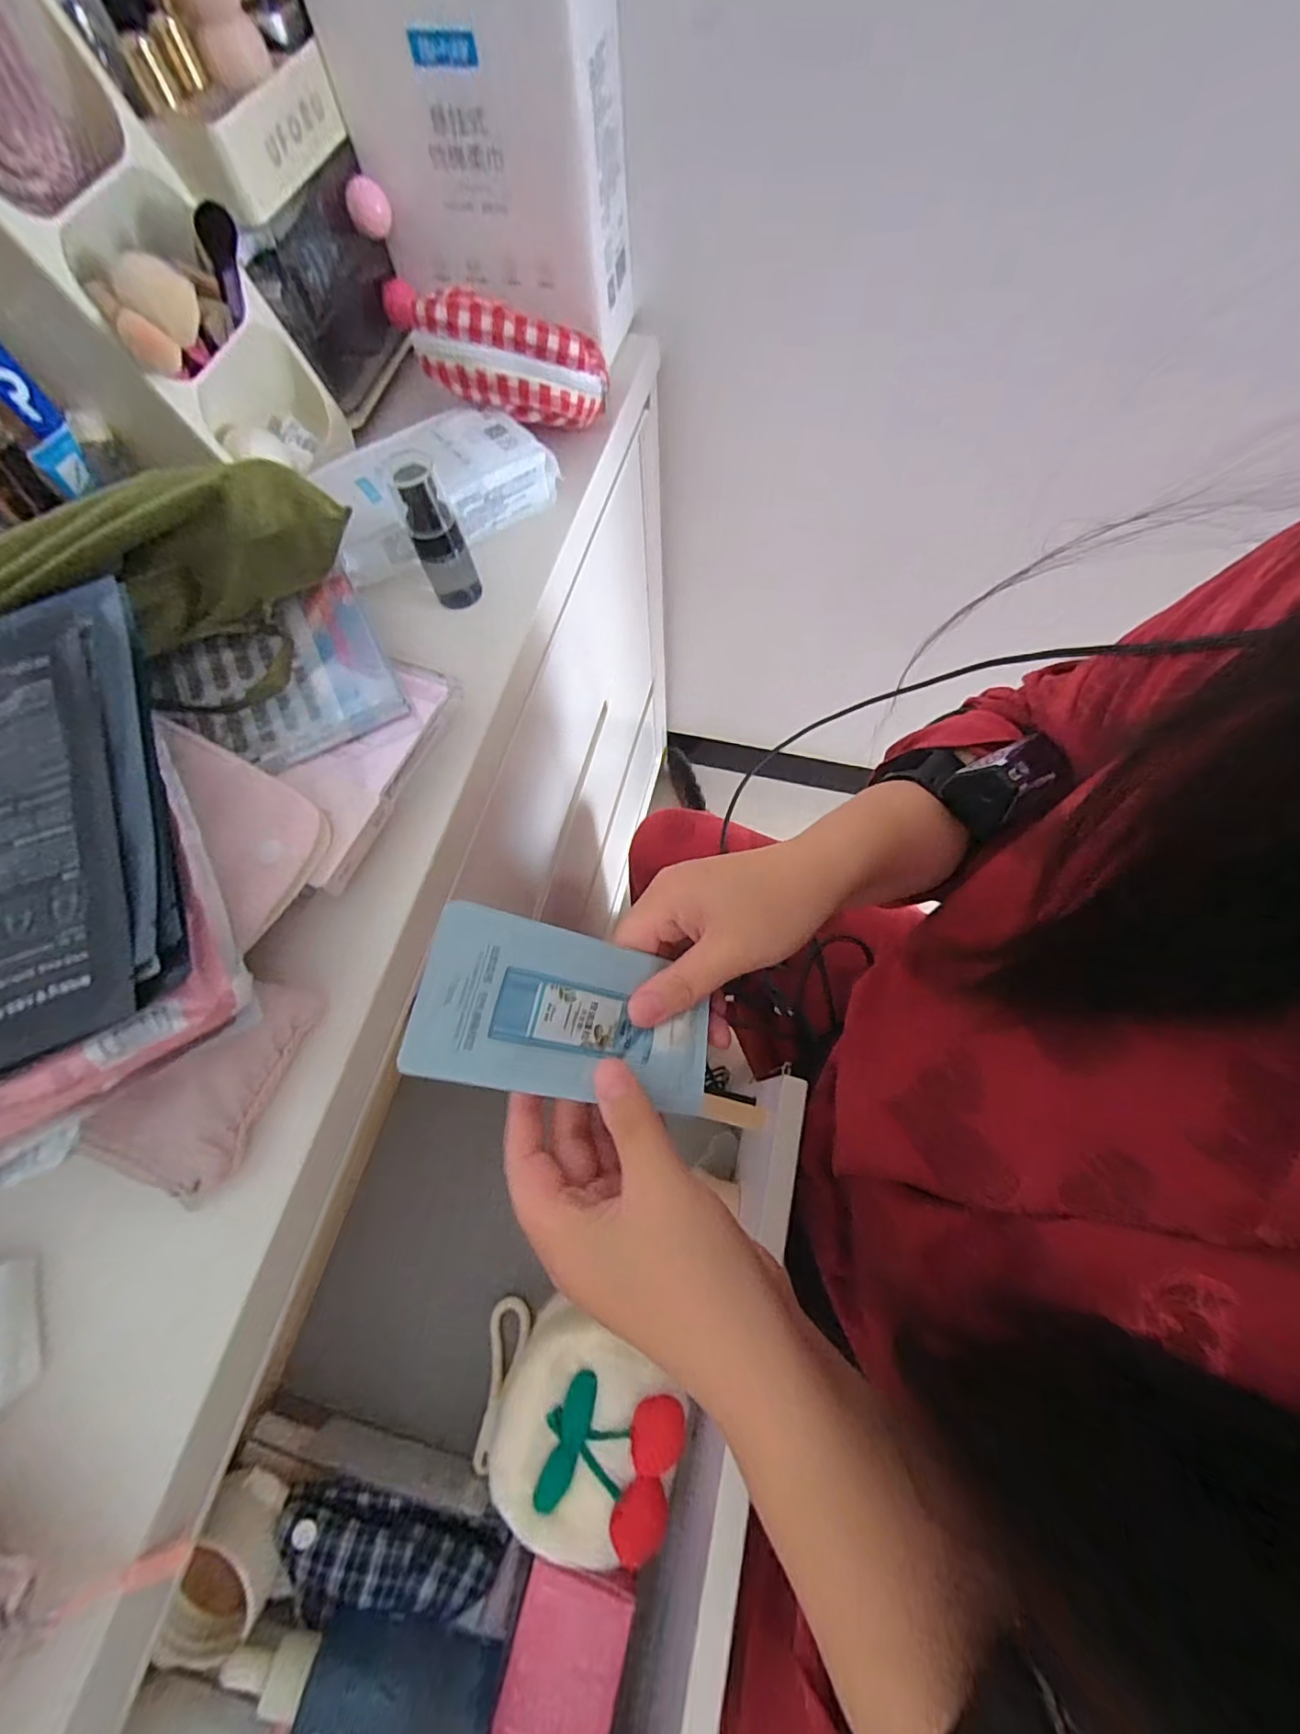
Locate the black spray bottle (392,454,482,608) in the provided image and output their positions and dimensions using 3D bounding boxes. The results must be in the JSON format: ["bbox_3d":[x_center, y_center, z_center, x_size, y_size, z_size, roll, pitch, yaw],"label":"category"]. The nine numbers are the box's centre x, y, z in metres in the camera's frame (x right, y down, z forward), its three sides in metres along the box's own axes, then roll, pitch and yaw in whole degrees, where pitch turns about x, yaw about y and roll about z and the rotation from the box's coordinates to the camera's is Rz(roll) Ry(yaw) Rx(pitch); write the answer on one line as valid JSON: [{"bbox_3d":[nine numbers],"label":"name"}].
[{"bbox_3d":[-0.143,-0.221,0.383,0.032,0.087,0.037,-22,67,-7],"label":"black spray bottle"}]

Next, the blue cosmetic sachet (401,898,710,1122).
[{"bbox_3d":[-0.032,0.064,0.250,0.129,0.011,0.068,18,75,-24],"label":"blue cosmetic sachet"}]

